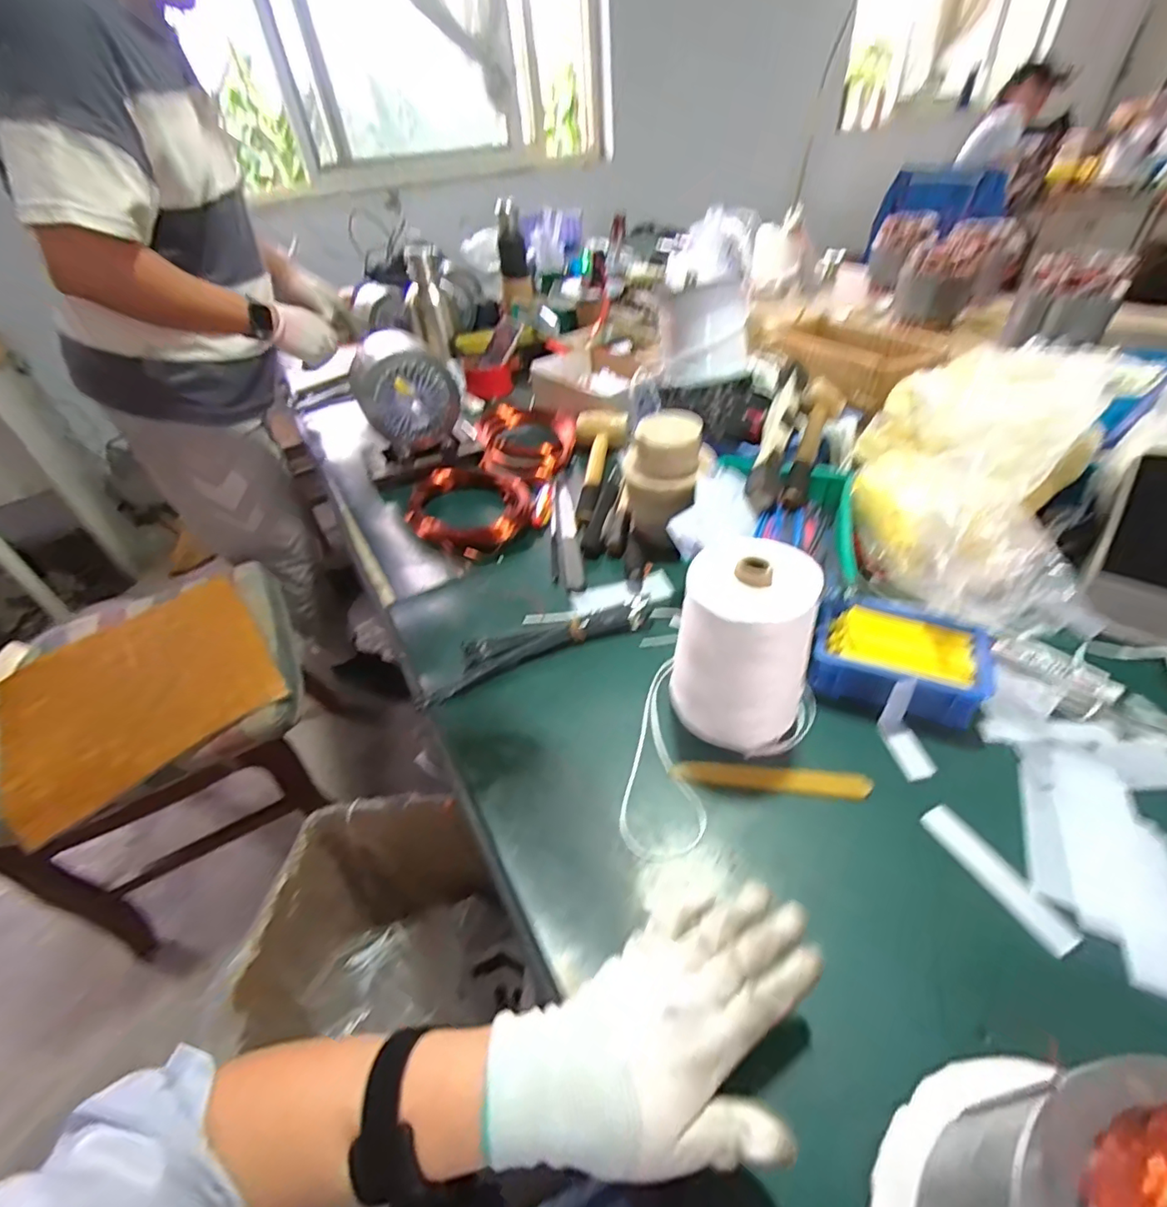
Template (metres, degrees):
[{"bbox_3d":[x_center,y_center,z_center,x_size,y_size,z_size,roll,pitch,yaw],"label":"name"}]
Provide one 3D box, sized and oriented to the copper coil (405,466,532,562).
[{"bbox_3d":[-0.184,-0.164,0.857,0.184,0.043,0.241,-32,48,-26],"label":"copper coil"}]

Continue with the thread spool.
[{"bbox_3d":[0.139,0.039,0.485,0.116,0.165,0.098,5,43,12],"label":"thread spool"}]

